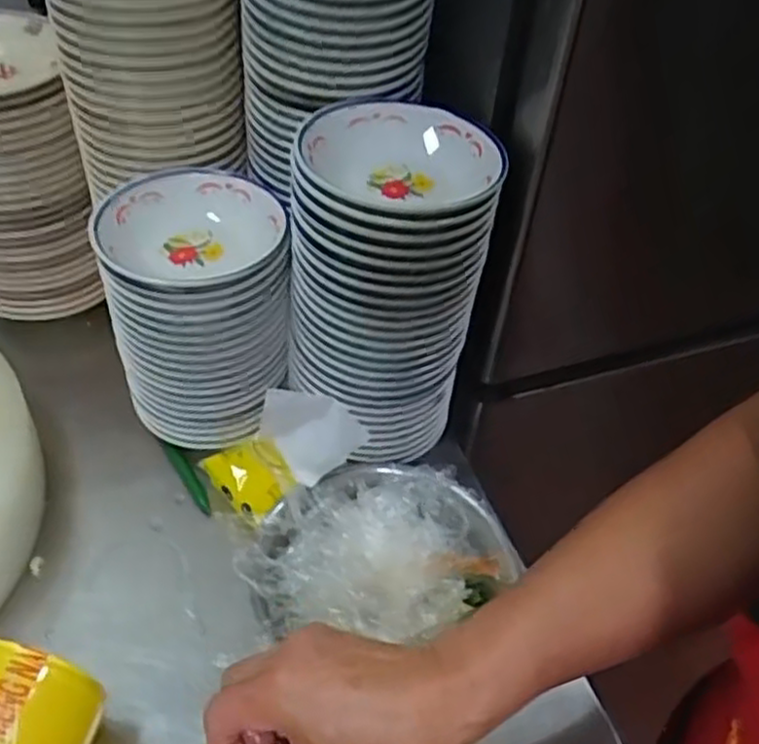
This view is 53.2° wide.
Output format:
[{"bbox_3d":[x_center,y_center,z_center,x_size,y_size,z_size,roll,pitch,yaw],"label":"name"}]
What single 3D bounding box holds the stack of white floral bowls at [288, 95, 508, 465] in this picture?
[{"bbox_3d":[0.003,-0.058,0.569,0.131,0.233,0.129,21,48,15],"label":"stack of white floral bowls"}]

